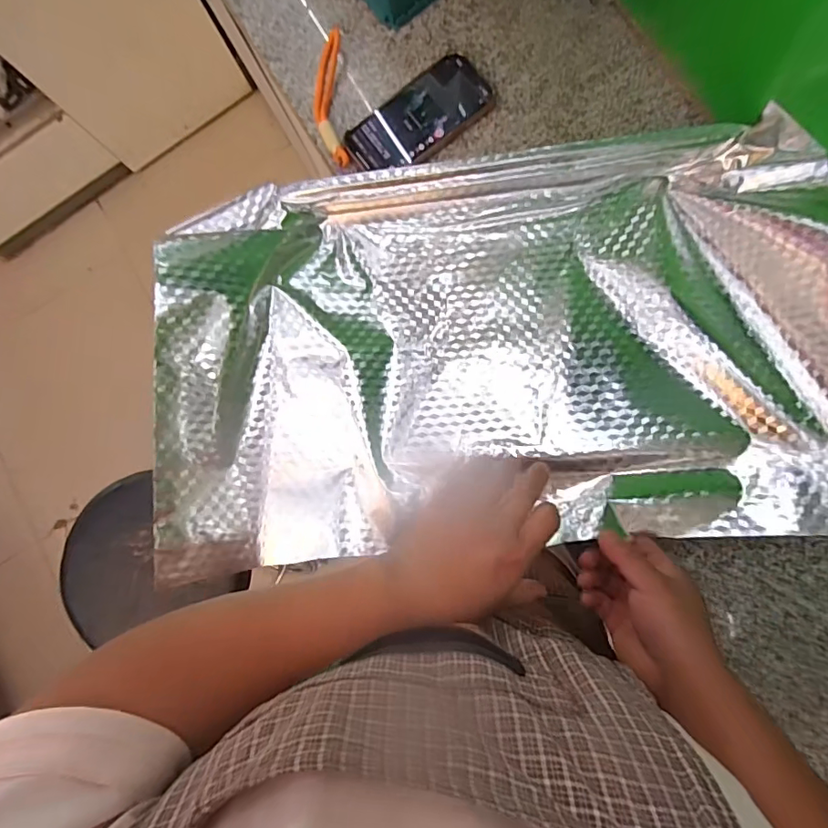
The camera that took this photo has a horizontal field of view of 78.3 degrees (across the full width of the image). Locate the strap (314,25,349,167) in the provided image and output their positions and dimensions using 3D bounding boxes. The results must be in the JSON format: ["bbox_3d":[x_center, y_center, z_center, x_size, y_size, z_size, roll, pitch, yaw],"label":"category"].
[{"bbox_3d":[-0.088,-0.321,0.521,0.035,0.025,0.131,-4,83,7],"label":"strap"}]

